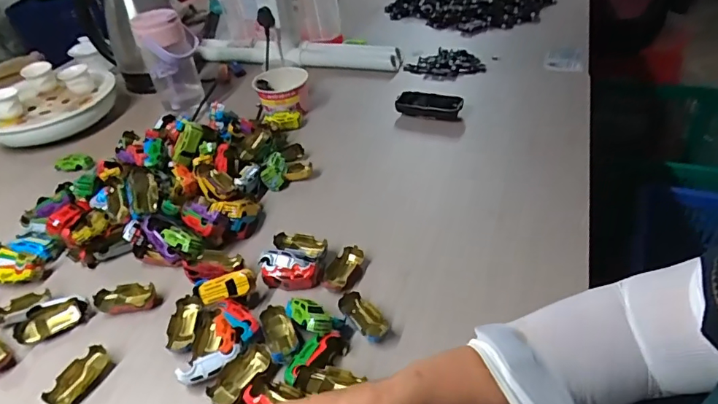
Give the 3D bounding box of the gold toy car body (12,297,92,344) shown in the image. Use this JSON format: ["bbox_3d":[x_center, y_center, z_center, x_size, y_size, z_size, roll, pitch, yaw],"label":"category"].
[{"bbox_3d":[-0.337,0.128,0.521,0.072,0.024,0.028,-18,40,-12],"label":"gold toy car body"}]

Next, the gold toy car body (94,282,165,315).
[{"bbox_3d":[-0.262,0.112,0.539,0.064,0.025,0.035,-5,39,4],"label":"gold toy car body"}]

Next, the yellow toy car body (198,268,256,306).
[{"bbox_3d":[-0.145,0.092,0.514,0.066,0.019,0.021,-19,39,6],"label":"yellow toy car body"}]

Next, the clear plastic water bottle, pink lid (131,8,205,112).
[{"bbox_3d":[-0.329,-0.244,0.850,0.094,0.178,0.085,-18,40,-12],"label":"clear plastic water bottle, pink lid"}]

